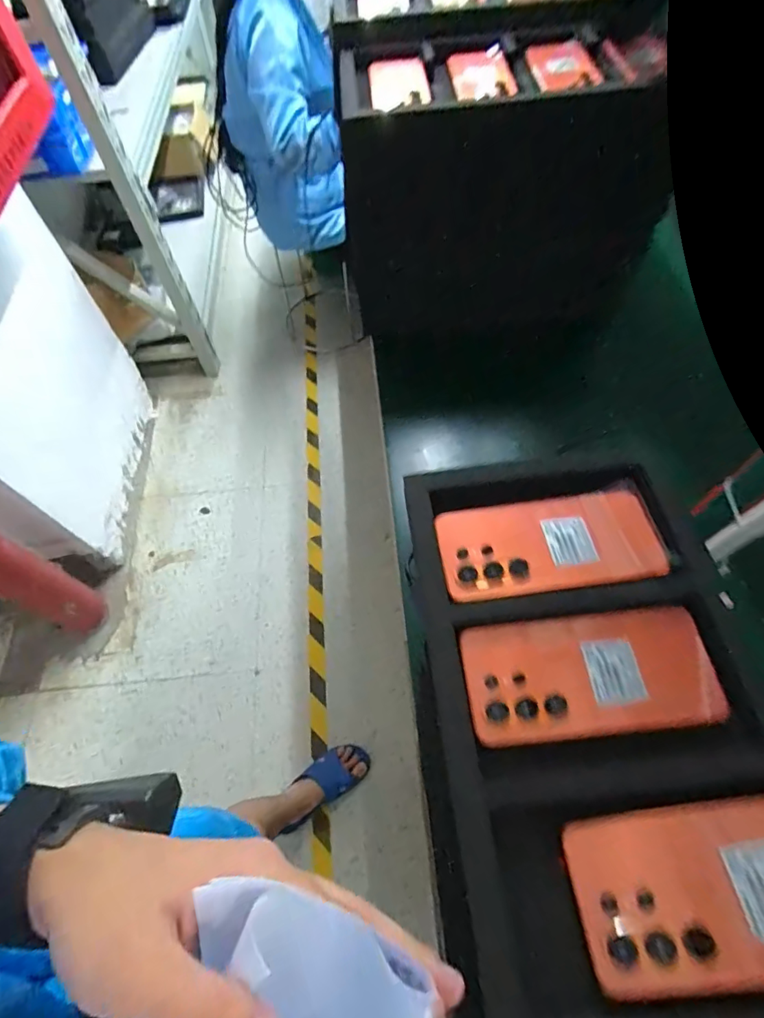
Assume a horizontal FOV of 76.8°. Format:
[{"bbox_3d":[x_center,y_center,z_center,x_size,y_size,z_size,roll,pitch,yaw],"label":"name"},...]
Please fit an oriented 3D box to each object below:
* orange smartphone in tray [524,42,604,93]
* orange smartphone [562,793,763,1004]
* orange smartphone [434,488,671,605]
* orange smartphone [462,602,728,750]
[{"bbox_3d":[0.232,-0.569,0.623,0.080,0.016,0.134,-3,58,3],"label":"orange smartphone in tray"},{"bbox_3d":[0.196,0.214,0.270,0.167,0.006,0.082,-15,57,9],"label":"orange smartphone"},{"bbox_3d":[0.131,0.028,0.388,0.165,0.005,0.081,-8,58,3],"label":"orange smartphone"},{"bbox_3d":[0.145,0.116,0.341,0.168,0.006,0.080,-9,63,3],"label":"orange smartphone"}]

